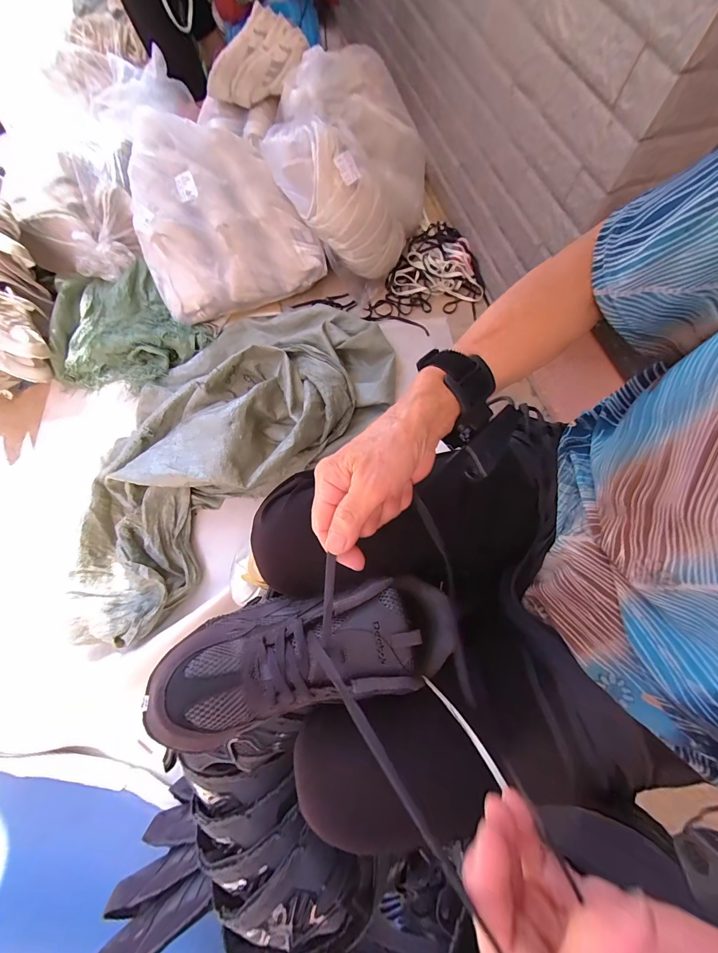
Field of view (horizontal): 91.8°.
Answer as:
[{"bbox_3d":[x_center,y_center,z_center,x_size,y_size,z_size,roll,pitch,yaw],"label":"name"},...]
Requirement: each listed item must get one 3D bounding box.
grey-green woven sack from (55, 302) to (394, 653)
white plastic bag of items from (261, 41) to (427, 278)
[{"bbox_3d":[-0.299,-0.099,0.737,0.434,0.134,0.843,41,77,13],"label":"grey-green woven sack"},{"bbox_3d":[-0.019,-0.737,0.833,0.366,0.244,0.428,3,72,2],"label":"white plastic bag of items"}]

